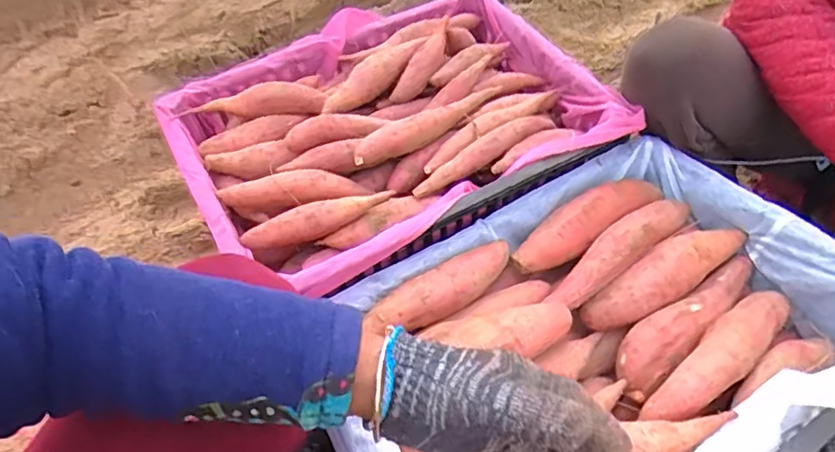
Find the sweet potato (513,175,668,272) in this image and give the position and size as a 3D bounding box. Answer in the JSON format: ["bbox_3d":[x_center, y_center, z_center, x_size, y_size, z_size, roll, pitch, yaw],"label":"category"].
[{"bbox_3d":[0.199,-0.008,0.646,0.211,0.048,0.062,-32,58,-16],"label":"sweet potato"}]

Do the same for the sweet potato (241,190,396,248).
[{"bbox_3d":[-0.107,-0.008,0.602,0.160,0.045,0.035,-22,56,-10],"label":"sweet potato"}]

